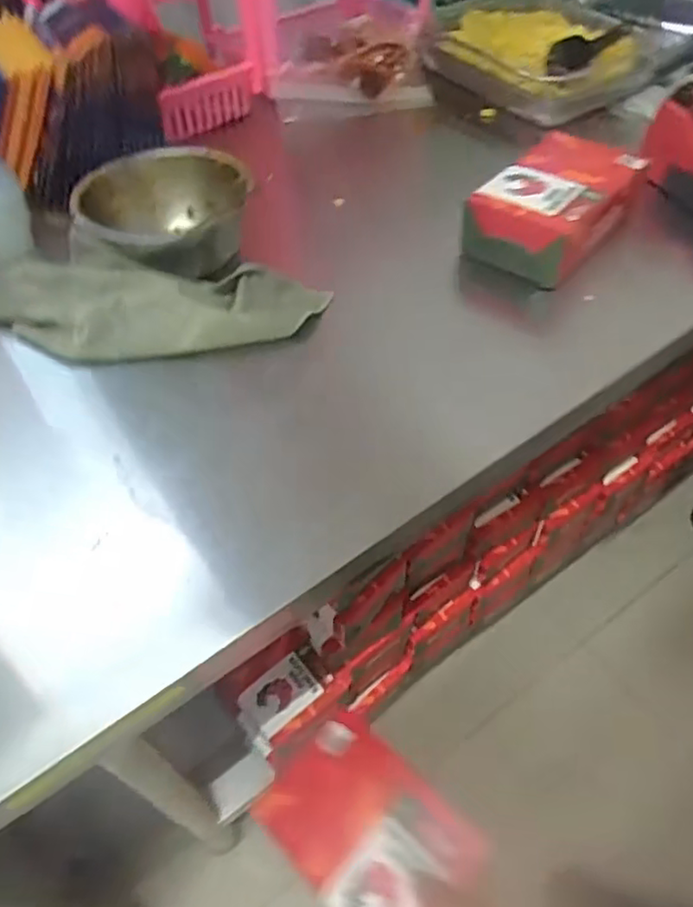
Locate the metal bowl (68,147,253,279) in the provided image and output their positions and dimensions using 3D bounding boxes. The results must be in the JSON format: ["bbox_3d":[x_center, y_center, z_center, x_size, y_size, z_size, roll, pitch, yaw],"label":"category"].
[{"bbox_3d":[-0.182,-0.238,0.629,0.161,0.068,0.161,0,50,0],"label":"metal bowl"}]

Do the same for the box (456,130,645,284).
[{"bbox_3d":[0.212,-0.251,0.637,0.110,0.068,0.181,34,58,25],"label":"box"}]

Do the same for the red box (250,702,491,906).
[{"bbox_3d":[0.012,0.319,0.543,0.182,0.036,0.124,37,60,26],"label":"red box"}]

